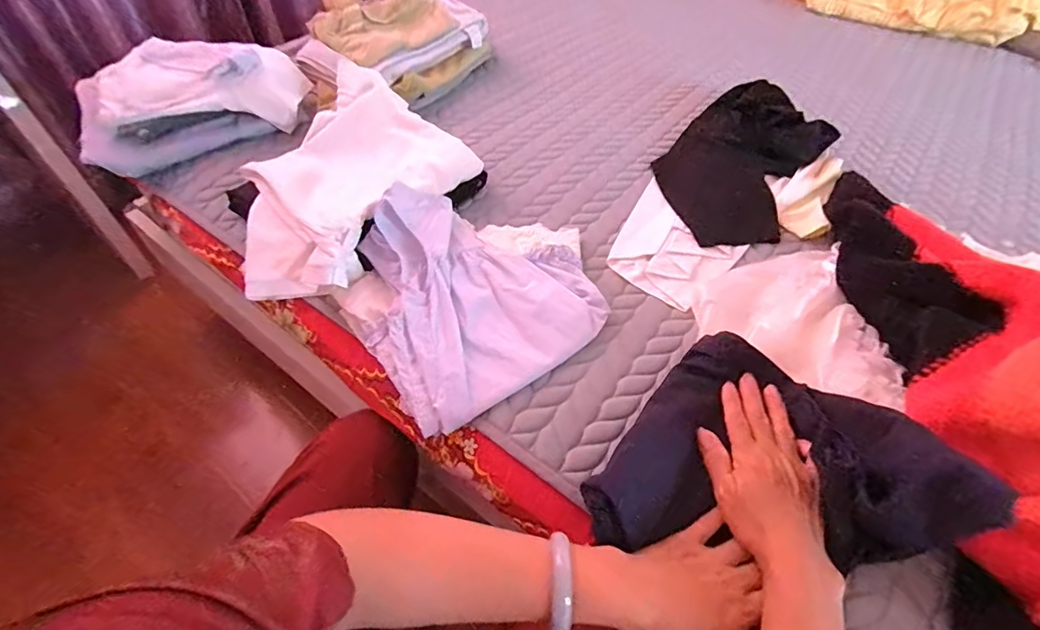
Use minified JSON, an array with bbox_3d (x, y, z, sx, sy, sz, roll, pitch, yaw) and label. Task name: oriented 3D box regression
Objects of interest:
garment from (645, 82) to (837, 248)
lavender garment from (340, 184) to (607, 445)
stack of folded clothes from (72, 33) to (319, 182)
[{"bbox_3d":[0.339,-0.246,0.738,0.202,0.059,0.365,31,55,21],"label":"garment"},{"bbox_3d":[-0.049,-0.047,0.548,0.279,0.078,0.264,-31,58,-25],"label":"lavender garment"},{"bbox_3d":[-0.515,-0.331,0.768,0.333,0.140,0.198,-11,52,-12],"label":"stack of folded clothes"}]

